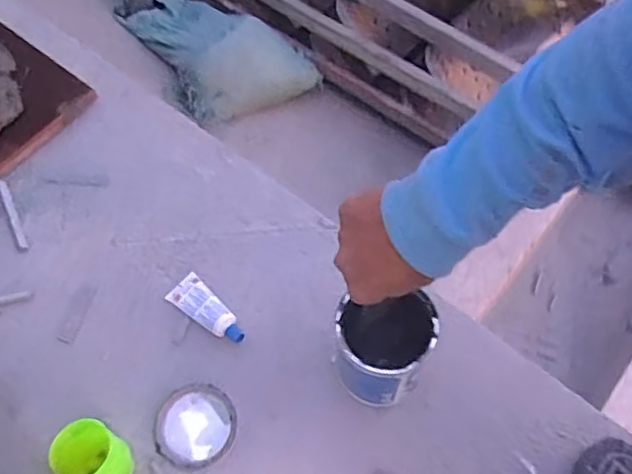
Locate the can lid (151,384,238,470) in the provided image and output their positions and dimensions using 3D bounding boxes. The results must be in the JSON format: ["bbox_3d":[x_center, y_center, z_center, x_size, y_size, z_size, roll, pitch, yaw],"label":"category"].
[{"bbox_3d":[-0.132,0.205,0.674,0.089,0.004,0.086,-1,61,2],"label":"can lid"}]

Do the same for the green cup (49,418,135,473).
[{"bbox_3d":[-0.215,0.223,0.620,0.064,0.084,0.056,23,64,14],"label":"green cup"}]

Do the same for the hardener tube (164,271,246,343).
[{"bbox_3d":[-0.126,0.083,0.731,0.113,0.023,0.043,34,67,19],"label":"hardener tube"}]

